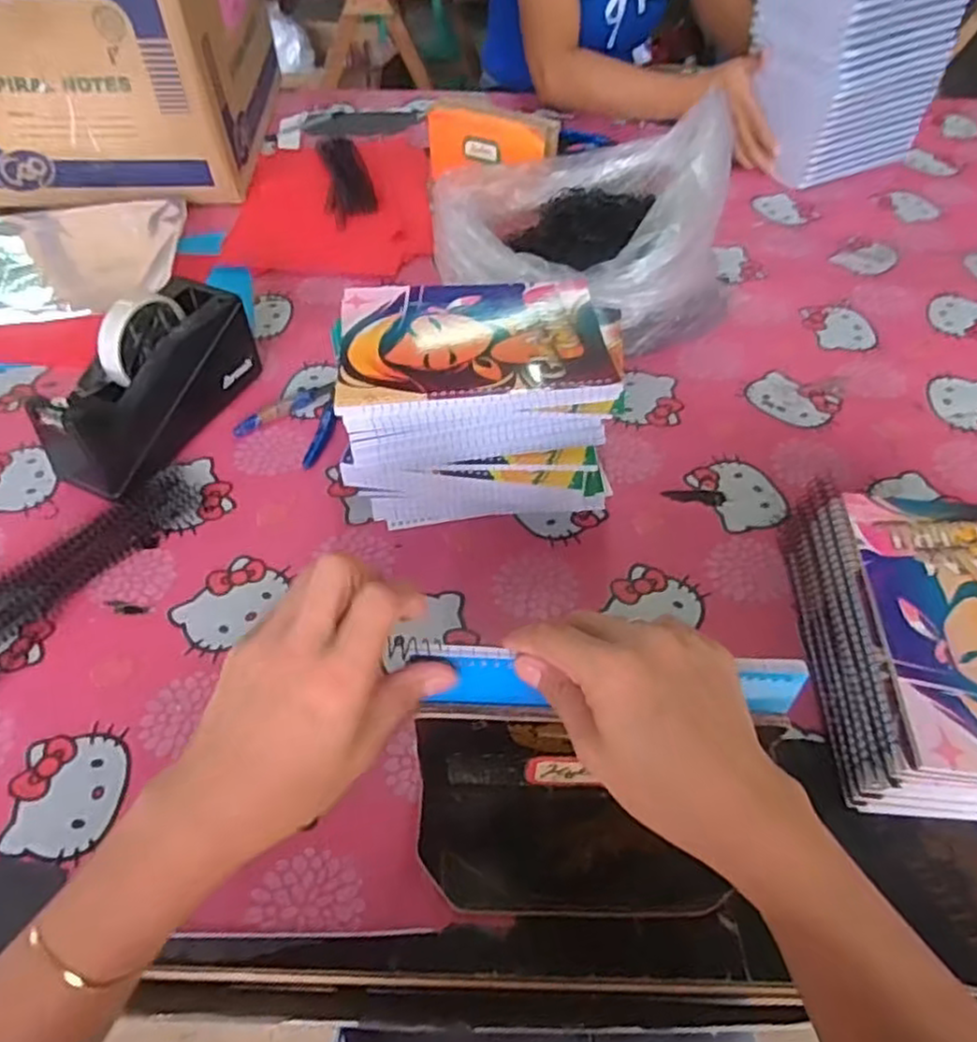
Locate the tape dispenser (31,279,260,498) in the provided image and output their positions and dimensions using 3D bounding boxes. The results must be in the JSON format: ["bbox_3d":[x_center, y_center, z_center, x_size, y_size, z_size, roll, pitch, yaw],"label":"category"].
[{"bbox_3d":[-0.295,-0.124,0.625,0.074,0.103,0.200,22,54,15],"label":"tape dispenser"}]

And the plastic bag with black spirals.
[{"bbox_3d":[0.097,-0.290,0.728,0.276,0.162,0.236,-19,55,-16],"label":"plastic bag with black spirals"}]

